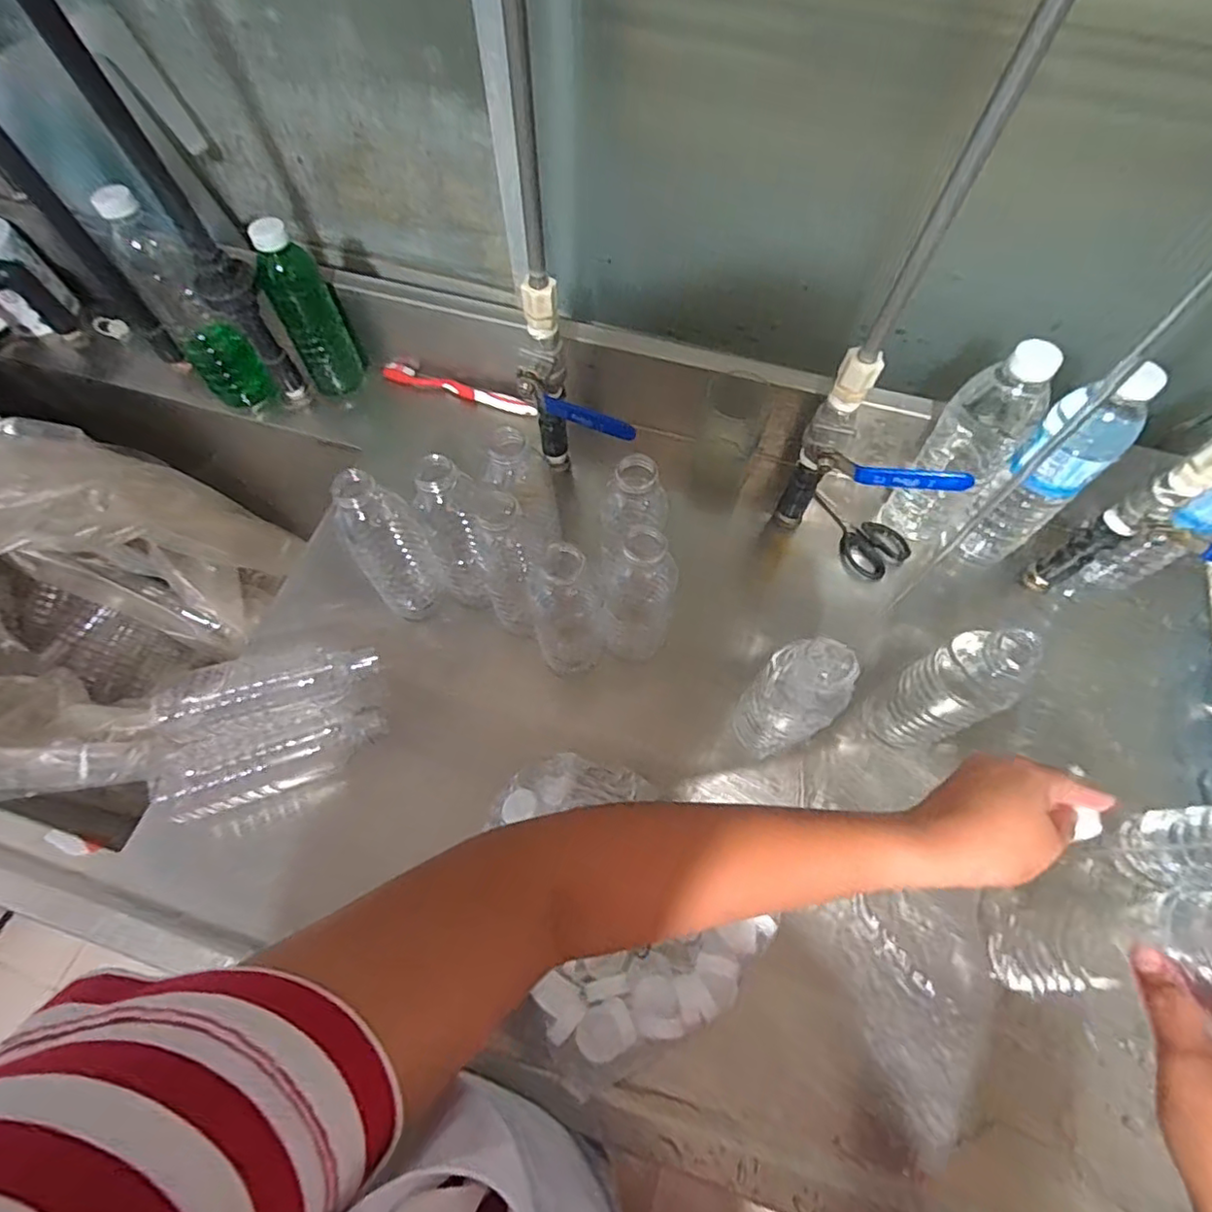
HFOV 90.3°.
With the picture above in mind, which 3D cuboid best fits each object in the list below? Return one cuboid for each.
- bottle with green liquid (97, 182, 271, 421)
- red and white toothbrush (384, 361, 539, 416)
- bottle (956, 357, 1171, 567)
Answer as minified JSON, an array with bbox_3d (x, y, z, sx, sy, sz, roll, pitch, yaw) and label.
[{"bbox_3d":[-0.417,-0.293,0.616,0.063,0.218,0.053,-35,70,-16],"label":"bottle with green liquid"},{"bbox_3d":[-0.165,-0.244,0.682,0.188,0.016,0.019,20,66,9],"label":"red and white toothbrush"},{"bbox_3d":[0.362,-0.105,0.504,0.054,0.204,0.061,-40,71,-17],"label":"bottle"}]

